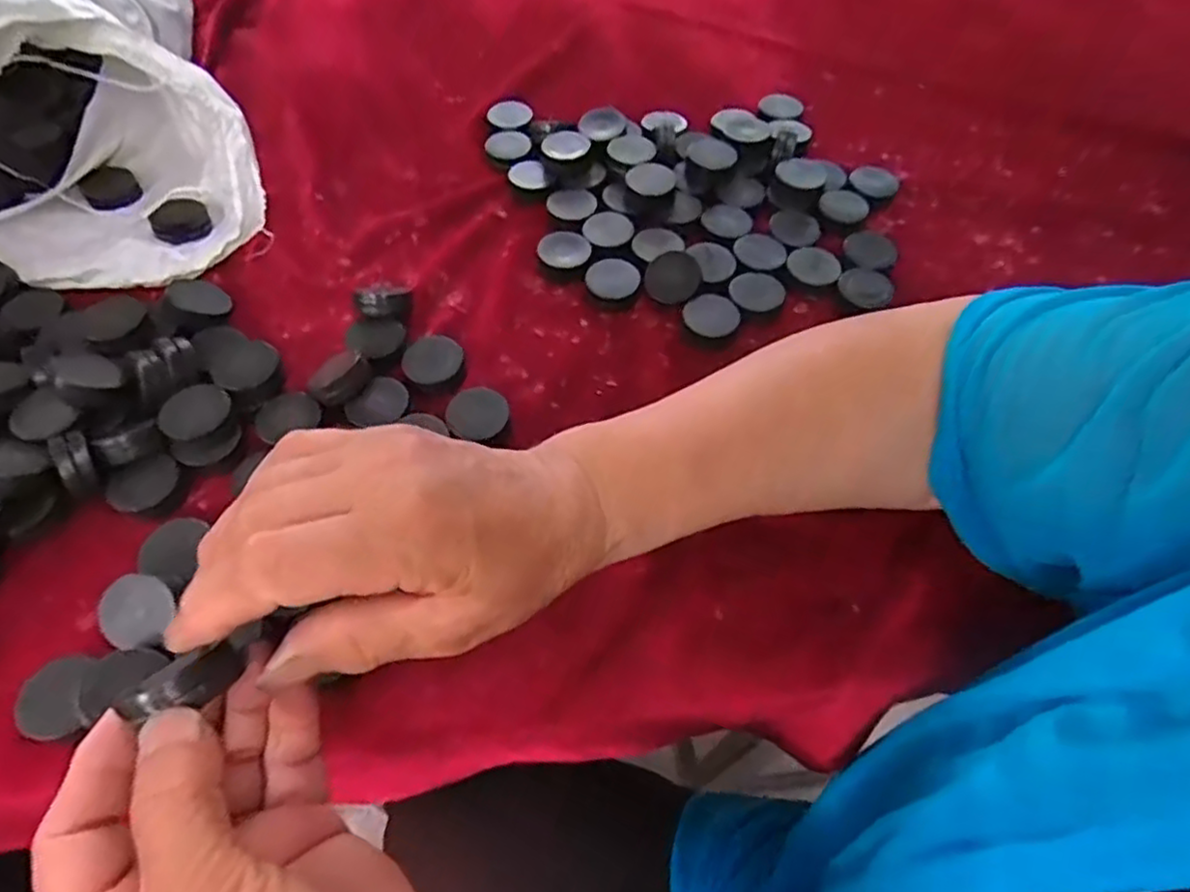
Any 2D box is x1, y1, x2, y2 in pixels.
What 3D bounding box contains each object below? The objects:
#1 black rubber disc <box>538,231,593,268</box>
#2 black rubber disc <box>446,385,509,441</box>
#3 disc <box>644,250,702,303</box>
[{"bbox_3d":[-0.019,-0.122,0.430,0.032,0.009,0.031,1,59,-2],"label":"black rubber disc"},{"bbox_3d":[-0.062,-0.018,0.366,0.030,0.010,0.031,1,59,-2],"label":"black rubber disc"},{"bbox_3d":[0.045,-0.100,0.408,0.034,0.004,0.031,0,90,31],"label":"disc"}]

